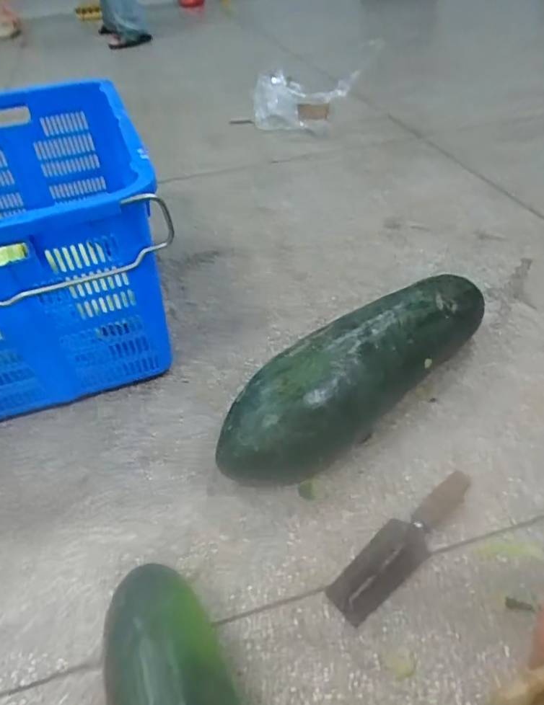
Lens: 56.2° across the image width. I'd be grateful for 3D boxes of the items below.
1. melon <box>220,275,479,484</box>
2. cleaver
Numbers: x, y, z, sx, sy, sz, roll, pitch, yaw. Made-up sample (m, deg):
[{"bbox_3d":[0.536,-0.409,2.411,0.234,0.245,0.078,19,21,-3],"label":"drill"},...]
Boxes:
[{"bbox_3d":[0.137,0.038,0.775,0.498,0.142,0.142,-31,48,-26],"label":"melon"},{"bbox_3d":[0.178,0.237,0.658,0.256,0.021,0.057,-32,50,-26],"label":"cleaver"}]

